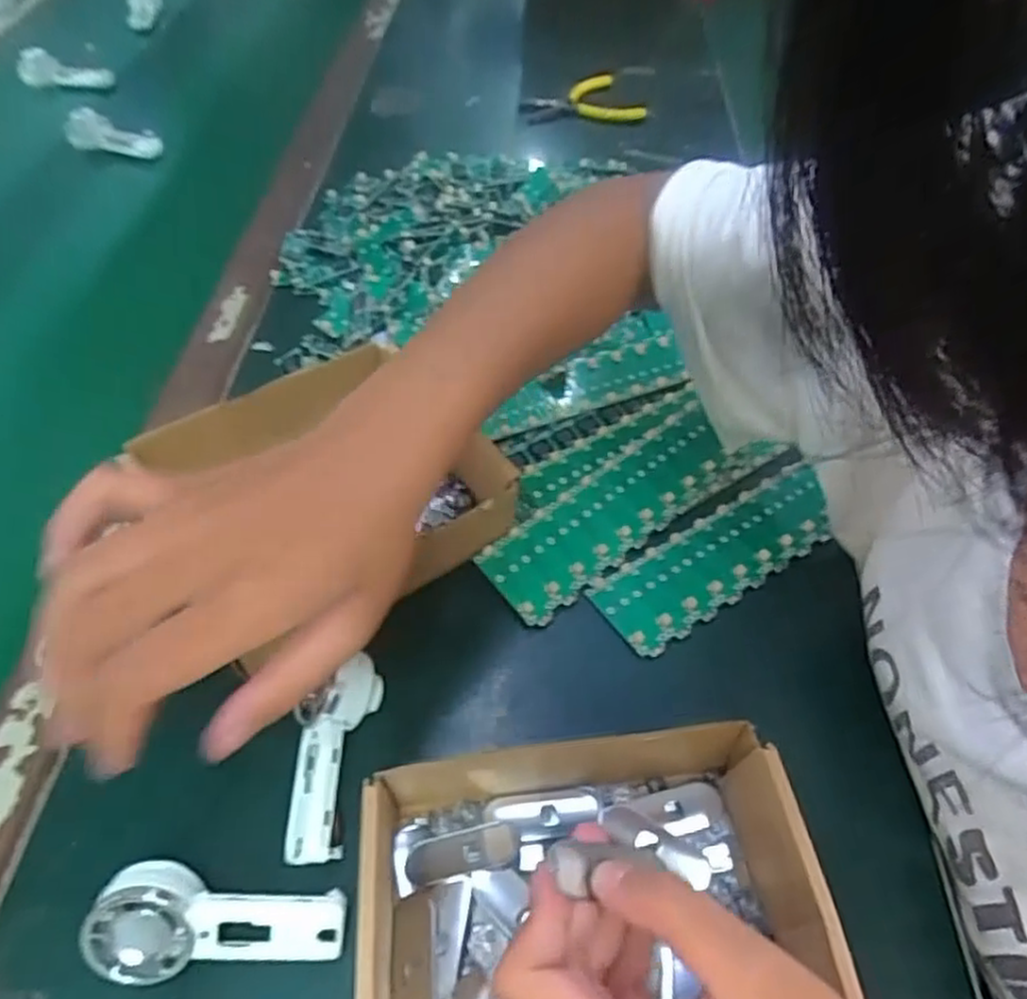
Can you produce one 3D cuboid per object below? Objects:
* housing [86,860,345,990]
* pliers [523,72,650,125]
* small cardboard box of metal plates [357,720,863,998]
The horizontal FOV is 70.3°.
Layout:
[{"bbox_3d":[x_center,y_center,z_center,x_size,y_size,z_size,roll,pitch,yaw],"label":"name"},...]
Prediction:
[{"bbox_3d":[-0.113,0.164,0.280,0.091,0.033,0.037,4,52,2],"label":"housing"},{"bbox_3d":[0.075,-0.427,0.778,0.128,0.019,0.078,4,52,2],"label":"pliers"},{"bbox_3d":[0.032,0.166,0.276,0.176,0.057,0.146,-5,53,-5],"label":"small cardboard box of metal plates"}]

